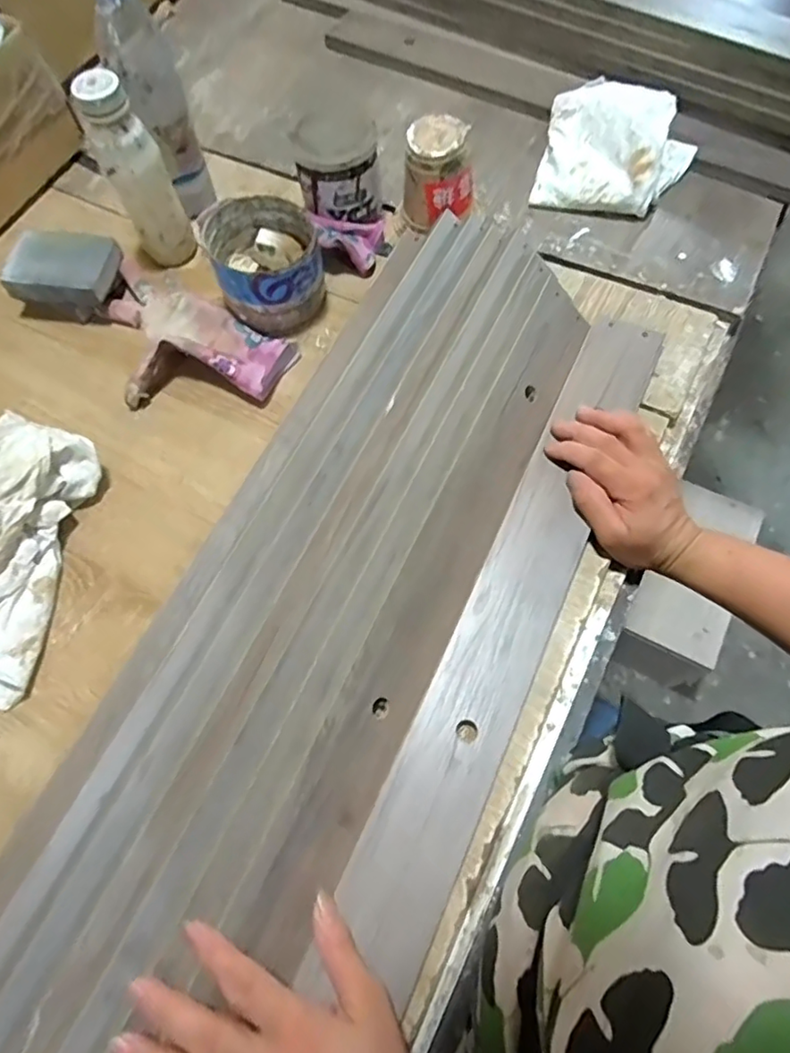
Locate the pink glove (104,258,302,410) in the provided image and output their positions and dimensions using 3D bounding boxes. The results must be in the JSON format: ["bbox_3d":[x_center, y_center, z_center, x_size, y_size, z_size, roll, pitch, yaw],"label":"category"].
[{"bbox_3d":[-0.214,-0.175,0.558,0.215,0.039,0.131,30,71,15],"label":"pink glove"}]

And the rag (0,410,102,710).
[{"bbox_3d":[-0.324,0.006,0.472,0.134,0.058,0.270,-5,66,1],"label":"rag"}]

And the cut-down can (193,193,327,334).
[{"bbox_3d":[-0.123,-0.255,0.564,0.098,0.074,0.105,-1,67,3],"label":"cut-down can"}]

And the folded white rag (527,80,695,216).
[{"bbox_3d":[0.240,-0.411,0.612,0.158,0.077,0.151,13,68,9],"label":"folded white rag"}]

